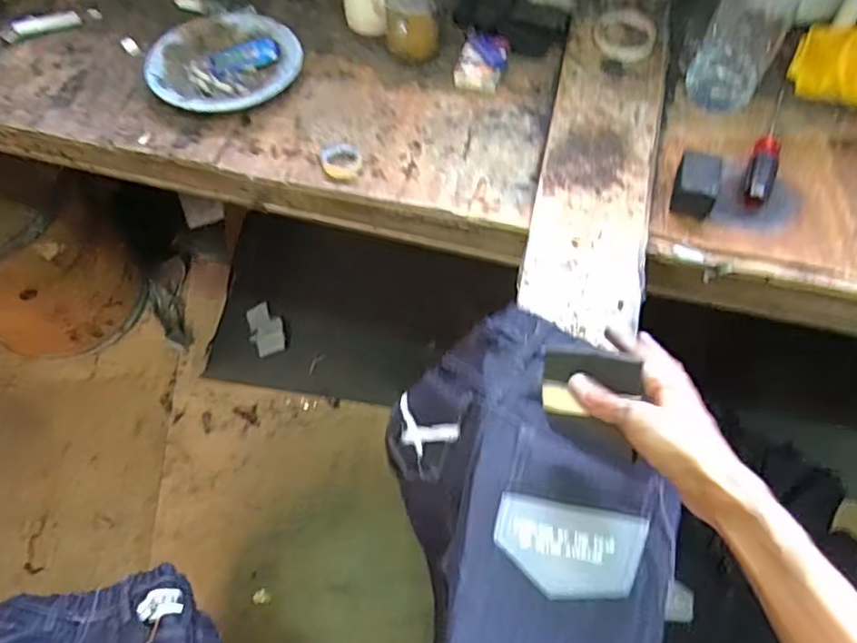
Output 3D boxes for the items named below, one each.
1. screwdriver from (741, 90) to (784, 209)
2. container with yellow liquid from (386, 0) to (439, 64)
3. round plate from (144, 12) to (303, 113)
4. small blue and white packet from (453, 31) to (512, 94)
[{"bbox_3d":[0.420,-0.223,0.769,0.032,0.033,0.220,23,62,12],"label":"screwdriver"},{"bbox_3d":[-0.022,-0.395,0.836,0.067,0.094,0.075,-1,60,-1],"label":"container with yellow liquid"},{"bbox_3d":[-0.271,-0.346,0.836,0.191,0.031,0.195,0,60,0],"label":"round plate"},{"bbox_3d":[0.072,-0.350,0.848,0.065,0.024,0.087,14,61,8],"label":"small blue and white packet"}]

